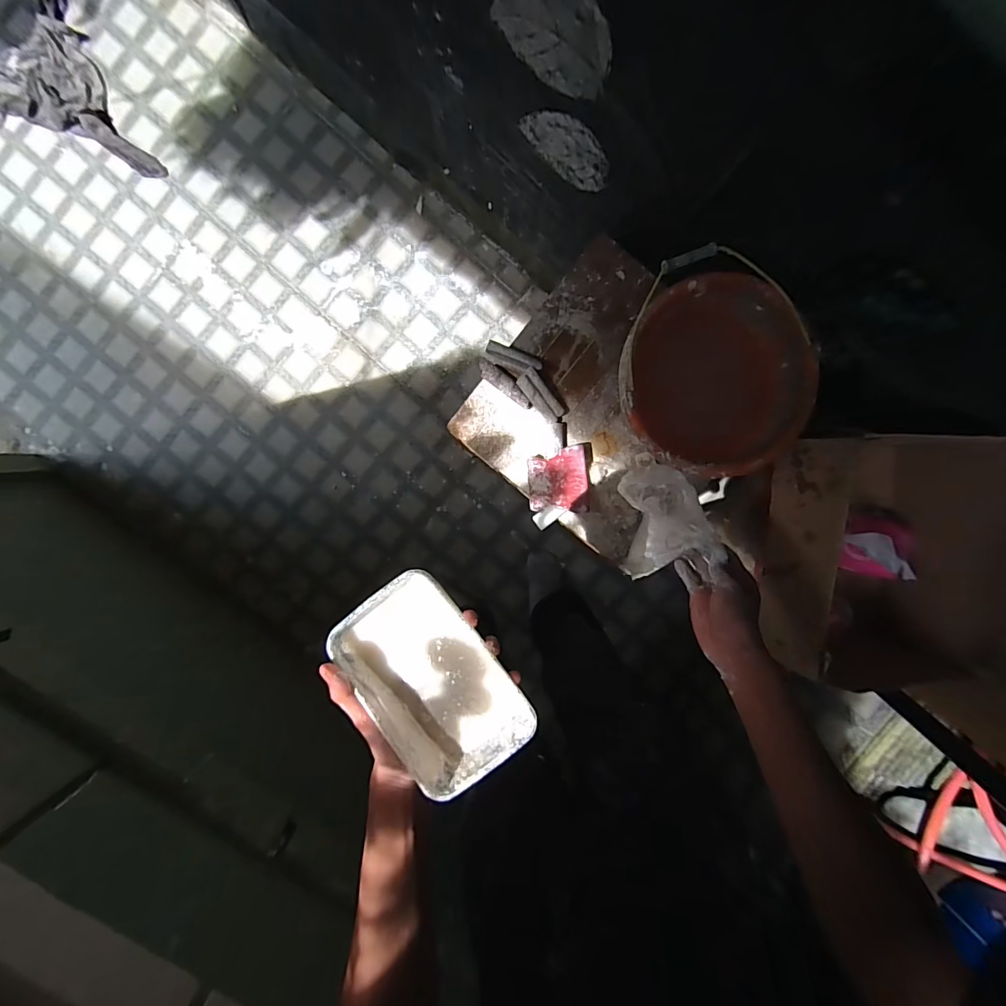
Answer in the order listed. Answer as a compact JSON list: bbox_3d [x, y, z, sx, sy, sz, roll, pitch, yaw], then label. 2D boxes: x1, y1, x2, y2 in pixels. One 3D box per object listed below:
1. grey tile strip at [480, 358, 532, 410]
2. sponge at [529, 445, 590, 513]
[{"bbox_3d":[0.005,-0.216,0.778,0.119,0.020,0.031,35,93,-5],"label":"grey tile strip"},{"bbox_3d":[0.102,-0.043,0.796,0.104,0.035,0.116,-2,95,-2],"label":"sponge"}]

